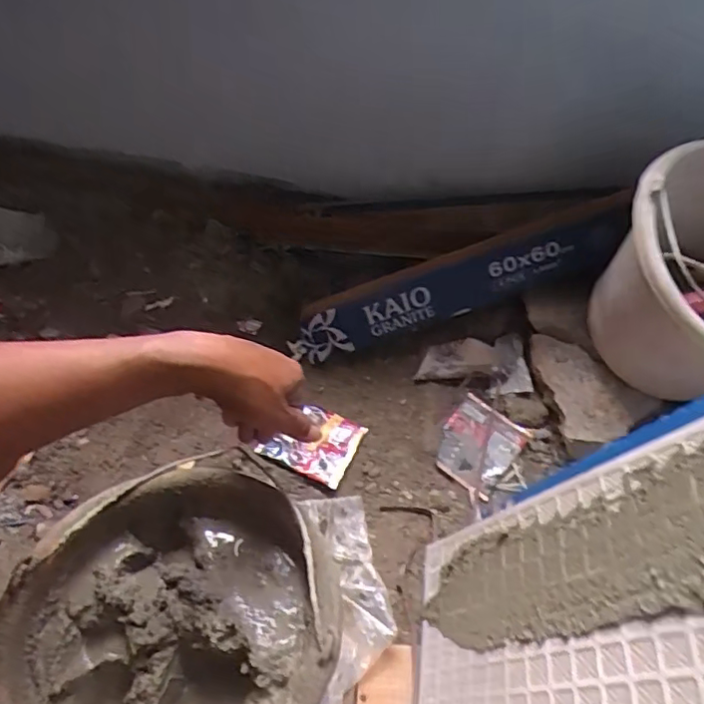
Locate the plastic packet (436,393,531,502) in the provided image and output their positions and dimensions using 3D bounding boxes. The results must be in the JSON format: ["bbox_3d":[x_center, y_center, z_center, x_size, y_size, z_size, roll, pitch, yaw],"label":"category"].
[{"bbox_3d":[0.157,0.116,0.733,0.089,0.016,0.107,33,57,18],"label":"plastic packet"}]

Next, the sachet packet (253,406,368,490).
[{"bbox_3d":[-0.045,0.110,0.720,0.099,0.011,0.091,23,54,12],"label":"sachet packet"}]

